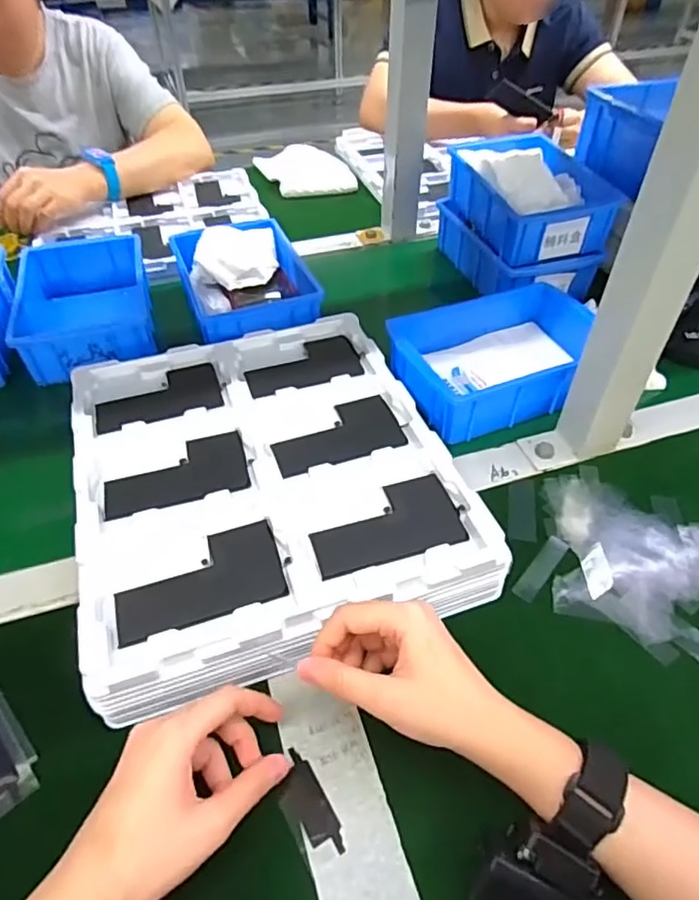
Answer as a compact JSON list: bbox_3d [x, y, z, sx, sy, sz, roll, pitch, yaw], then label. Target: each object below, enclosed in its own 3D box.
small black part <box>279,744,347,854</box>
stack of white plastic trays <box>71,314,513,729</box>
[{"bbox_3d":[-0.024,0.201,0.328,0.023,0.004,0.058,-23,50,-21],"label":"small black part"},{"bbox_3d":[-0.068,0.019,0.465,0.270,0.048,0.312,-14,47,-13],"label":"stack of white plastic trays"}]

